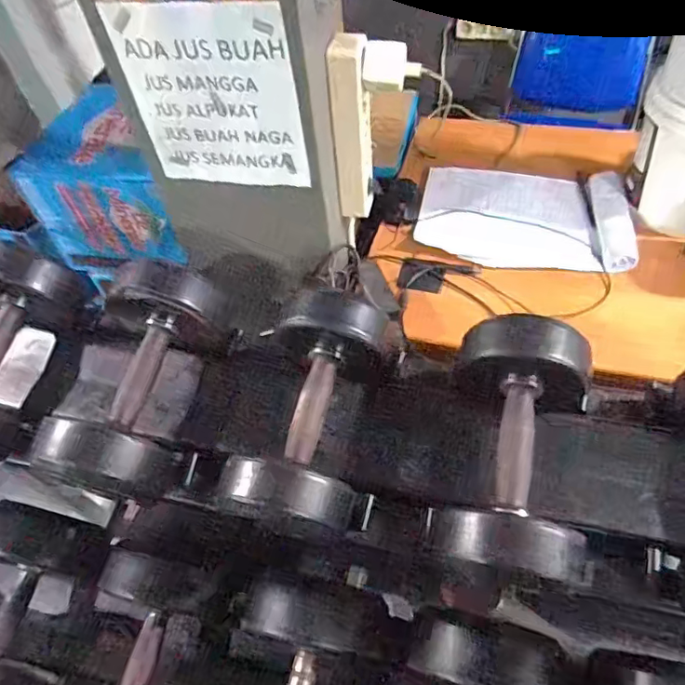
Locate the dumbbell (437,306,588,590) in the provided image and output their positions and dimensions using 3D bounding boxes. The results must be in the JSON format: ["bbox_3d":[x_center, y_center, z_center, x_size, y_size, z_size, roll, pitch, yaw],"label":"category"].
[{"bbox_3d":[0.165,0.103,0.545,0.116,0.131,0.232,10,54,13],"label":"dumbbell"}]

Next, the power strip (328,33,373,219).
[{"bbox_3d":[0.018,-0.288,0.779,0.042,0.244,0.062,8,54,12],"label":"power strip"}]

